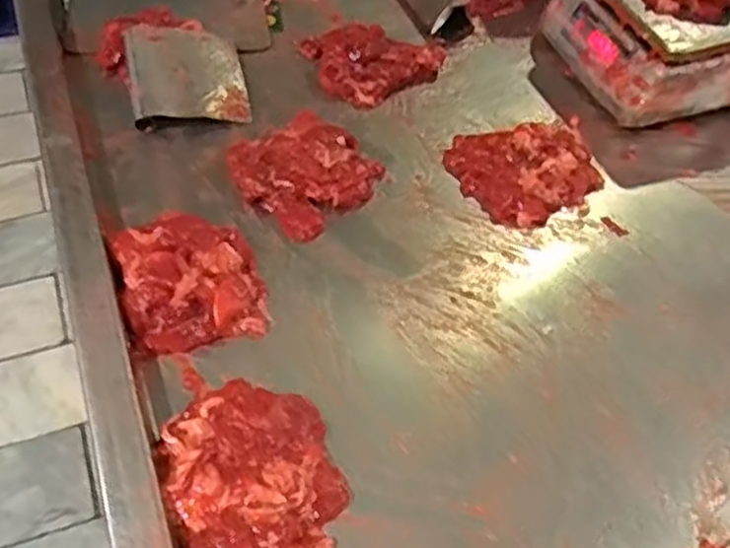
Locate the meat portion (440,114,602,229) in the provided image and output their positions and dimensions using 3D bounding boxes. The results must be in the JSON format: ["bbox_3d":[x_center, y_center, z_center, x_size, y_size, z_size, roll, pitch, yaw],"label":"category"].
[{"bbox_3d":[0.188,-0.121,0.854,0.179,0.034,0.142,-12,52,-13],"label":"meat portion"}]

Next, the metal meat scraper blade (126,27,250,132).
[{"bbox_3d":[-0.206,-0.233,0.885,0.130,0.019,0.151,-3,58,-23],"label":"metal meat scraper blade"}]

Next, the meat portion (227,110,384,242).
[{"bbox_3d":[-0.068,-0.114,0.811,0.140,0.034,0.138,37,58,24],"label":"meat portion"}]

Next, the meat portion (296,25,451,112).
[{"bbox_3d":[0.018,-0.263,0.933,0.173,0.048,0.105,-8,51,-10],"label":"meat portion"}]

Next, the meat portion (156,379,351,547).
[{"bbox_3d":[-0.084,0.161,0.587,0.132,0.038,0.189,-16,53,-16],"label":"meat portion"}]

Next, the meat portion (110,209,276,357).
[{"bbox_3d":[-0.160,0.002,0.700,0.119,0.036,0.144,-17,54,-17],"label":"meat portion"}]

